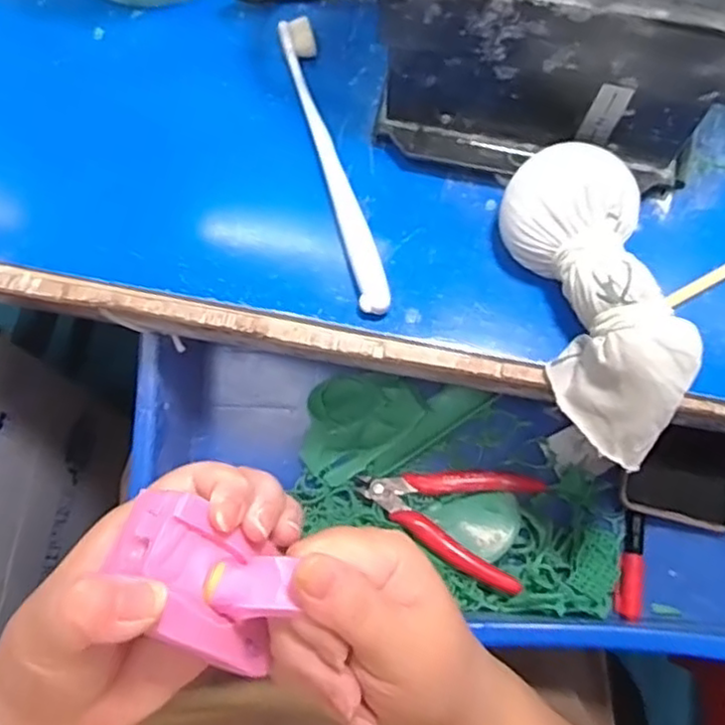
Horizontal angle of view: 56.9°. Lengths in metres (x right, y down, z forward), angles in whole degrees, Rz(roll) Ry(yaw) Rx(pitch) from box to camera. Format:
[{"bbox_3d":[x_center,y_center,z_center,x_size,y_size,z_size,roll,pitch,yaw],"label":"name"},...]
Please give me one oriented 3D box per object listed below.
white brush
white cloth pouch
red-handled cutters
[{"bbox_3d":[-0.015,-0.109,0.359,0.017,0.011,0.181,-15,74,-4],"label":"white brush"},{"bbox_3d":[0.112,-0.030,0.315,0.058,0.047,0.142,-18,74,-5],"label":"white cloth pouch"},{"bbox_3d":[0.054,0.098,0.445,0.116,0.016,0.073,18,74,6],"label":"red-handled cutters"}]

